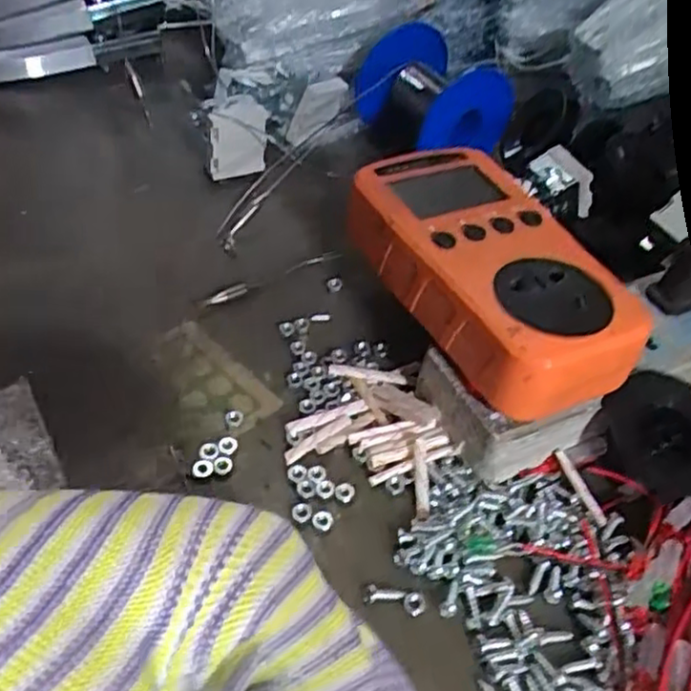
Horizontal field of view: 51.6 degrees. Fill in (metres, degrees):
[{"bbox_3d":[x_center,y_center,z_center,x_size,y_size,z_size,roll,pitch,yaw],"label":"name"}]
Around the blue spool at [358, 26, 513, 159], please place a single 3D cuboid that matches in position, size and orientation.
[{"bbox_3d":[0.051,-0.144,0.419,0.073,0.065,0.070,-30,58,-28],"label":"blue spool"}]

